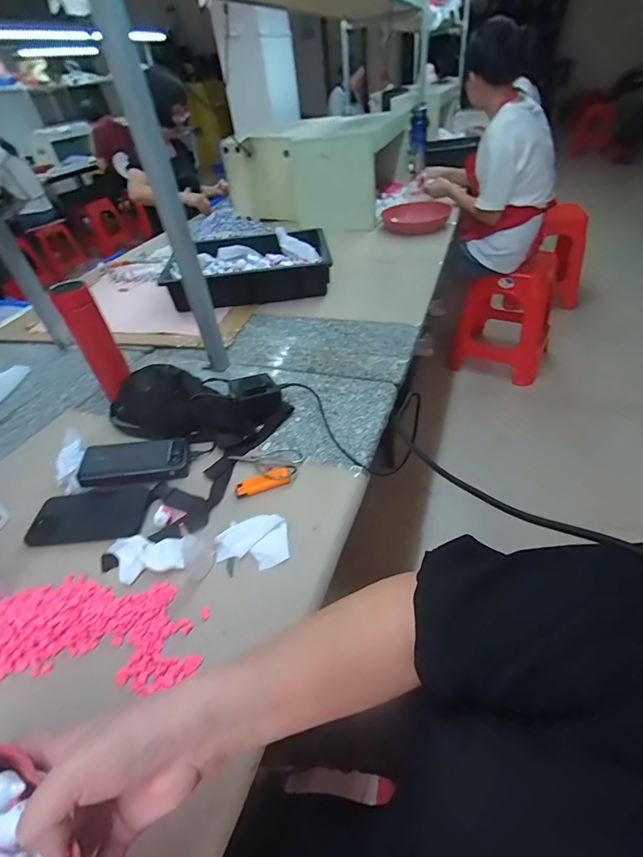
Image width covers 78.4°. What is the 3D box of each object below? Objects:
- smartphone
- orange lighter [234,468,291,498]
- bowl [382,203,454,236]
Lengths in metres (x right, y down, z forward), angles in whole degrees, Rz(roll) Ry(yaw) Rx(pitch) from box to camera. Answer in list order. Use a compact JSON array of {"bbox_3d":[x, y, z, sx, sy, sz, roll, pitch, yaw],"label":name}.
[{"bbox_3d":[-0.330,0.124,0.559,0.157,0.015,0.074,-6,43,3],"label":"smartphone"},{"bbox_3d":[-0.085,0.079,0.571,0.081,0.009,0.027,-17,44,-10],"label":"orange lighter"},{"bbox_3d":[0.358,-0.760,1.397,0.200,0.061,0.221,22,51,28],"label":"bowl"}]

